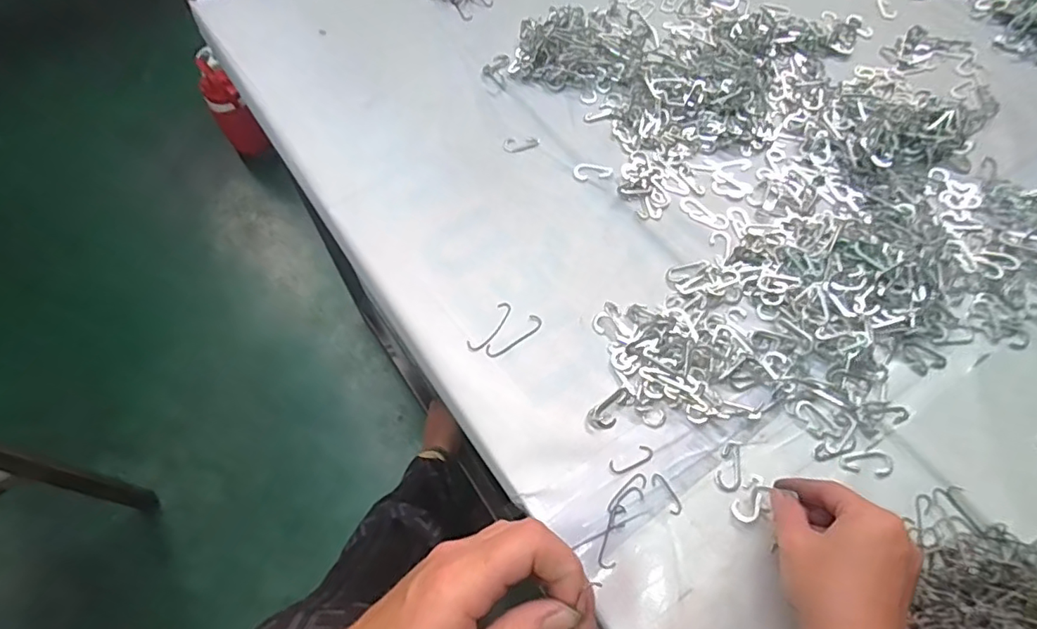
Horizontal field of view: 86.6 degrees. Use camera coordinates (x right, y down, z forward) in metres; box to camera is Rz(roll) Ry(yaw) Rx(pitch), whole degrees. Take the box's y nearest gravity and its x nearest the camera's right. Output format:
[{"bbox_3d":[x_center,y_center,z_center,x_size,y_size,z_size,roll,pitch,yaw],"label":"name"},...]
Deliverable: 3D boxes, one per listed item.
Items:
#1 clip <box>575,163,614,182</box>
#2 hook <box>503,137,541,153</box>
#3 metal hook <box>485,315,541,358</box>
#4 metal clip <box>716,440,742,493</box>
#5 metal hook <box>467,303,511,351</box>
[{"bbox_3d":[0.072,-0.139,0.534,0.036,0.004,0.021,-2,61,-1],"label":"clip"},{"bbox_3d":[0.003,-0.174,0.559,0.038,0.004,0.020,-2,61,-1],"label":"hook"},{"bbox_3d":[-0.003,0.018,0.454,0.053,0.004,0.014,-35,67,-18],"label":"metal hook"},{"bbox_3d":[0.156,0.110,0.400,0.017,0.004,0.037,25,64,13],"label":"metal clip"},{"bbox_3d":[-0.023,0.010,0.457,0.015,0.004,0.052,32,66,16],"label":"metal hook"}]

